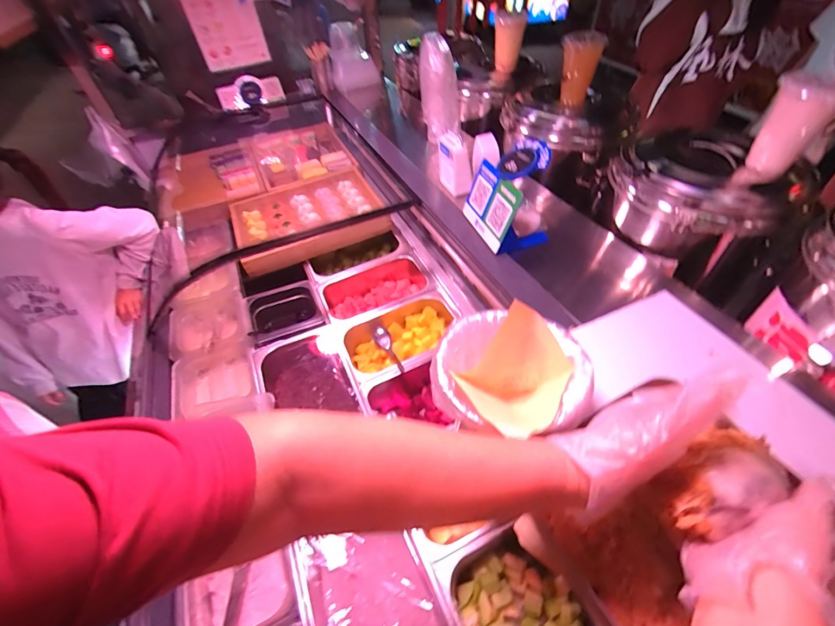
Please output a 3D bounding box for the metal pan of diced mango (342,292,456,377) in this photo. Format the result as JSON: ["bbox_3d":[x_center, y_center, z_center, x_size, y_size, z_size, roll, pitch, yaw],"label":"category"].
[{"bbox_3d":[-0.034,0.066,0.843,0.242,0.088,0.147,-22,51,-15],"label":"metal pan of diced mango"}]

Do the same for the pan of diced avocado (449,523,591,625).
[{"bbox_3d":[0.138,0.408,0.528,0.157,0.072,0.150,-23,51,-15],"label":"pan of diced avocado"}]

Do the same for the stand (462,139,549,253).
[{"bbox_3d":[0.179,-0.236,0.736,0.126,0.151,0.178,-18,50,-12],"label":"stand"}]

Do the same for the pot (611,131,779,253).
[{"bbox_3d":[0.507,-0.226,0.733,0.206,0.149,0.256,1,49,5],"label":"pot"}]

